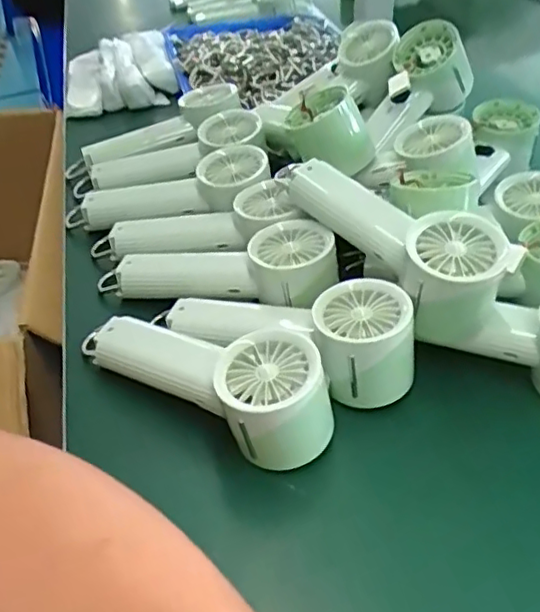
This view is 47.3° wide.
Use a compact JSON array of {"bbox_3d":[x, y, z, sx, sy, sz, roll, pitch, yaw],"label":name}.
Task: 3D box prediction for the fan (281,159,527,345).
[{"bbox_3d":[0.084,-0.051,0.418,0.058,0.058,0.163,-24,46,-24],"label":"fan"}]

